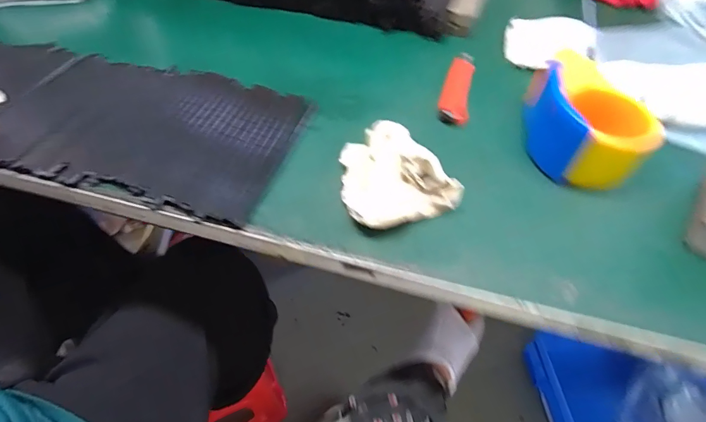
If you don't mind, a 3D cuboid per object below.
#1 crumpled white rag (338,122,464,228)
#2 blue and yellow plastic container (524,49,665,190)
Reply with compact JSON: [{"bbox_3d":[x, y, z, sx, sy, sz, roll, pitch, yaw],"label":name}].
[{"bbox_3d":[0.025,-0.033,0.331,0.081,0.034,0.102,-20,52,-17],"label":"crumpled white rag"},{"bbox_3d":[0.199,-0.072,0.351,0.100,0.061,0.102,20,52,17],"label":"blue and yellow plastic container"}]

